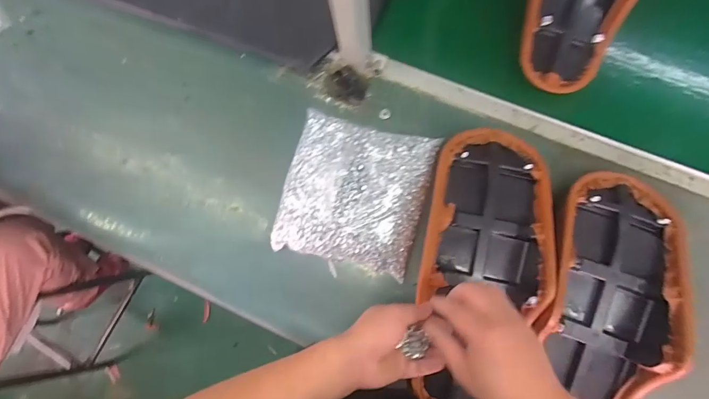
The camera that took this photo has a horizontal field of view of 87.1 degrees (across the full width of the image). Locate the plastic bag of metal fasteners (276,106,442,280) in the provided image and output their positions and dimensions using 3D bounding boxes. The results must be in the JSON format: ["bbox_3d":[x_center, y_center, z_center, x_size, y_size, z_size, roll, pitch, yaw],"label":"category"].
[{"bbox_3d":[0.000,-0.009,0.648,0.242,0.055,0.254,15,83,6],"label":"plastic bag of metal fasteners"}]

